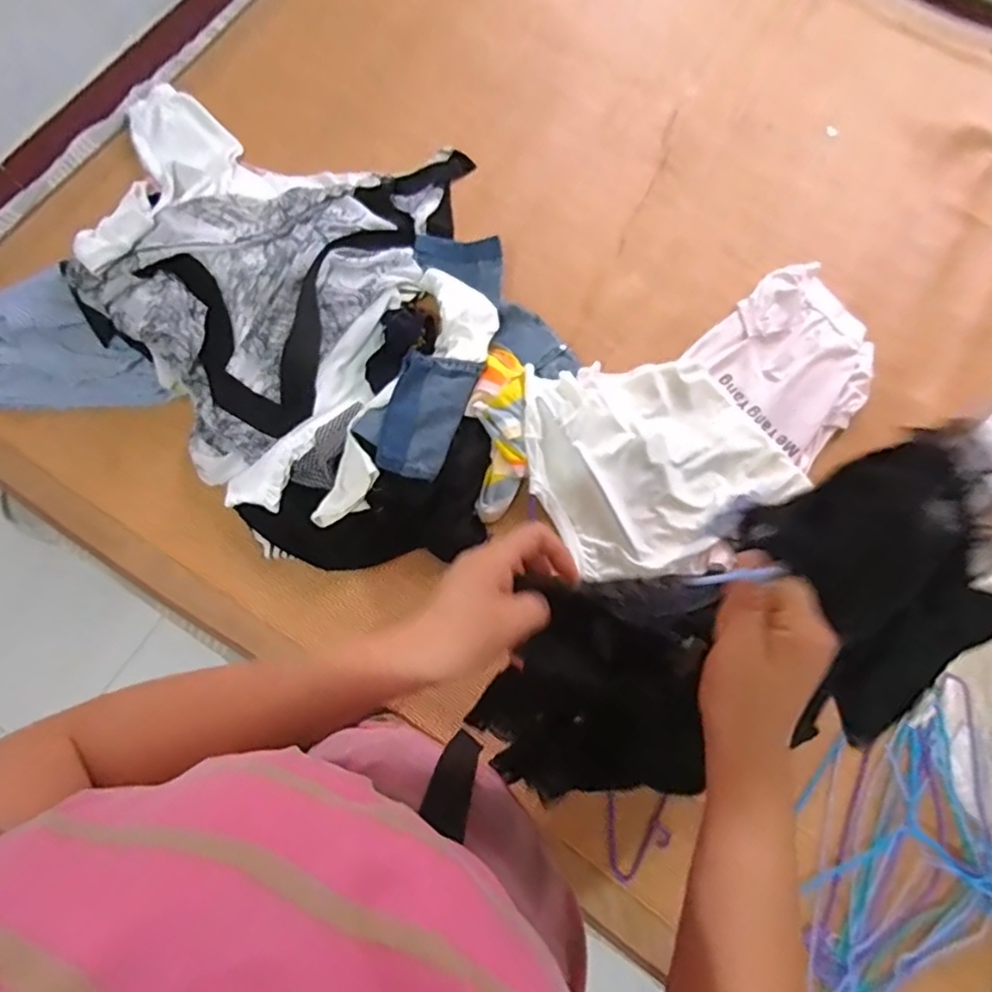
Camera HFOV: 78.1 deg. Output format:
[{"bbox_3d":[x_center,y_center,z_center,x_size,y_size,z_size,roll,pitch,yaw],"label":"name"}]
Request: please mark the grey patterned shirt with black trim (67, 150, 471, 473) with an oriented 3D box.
[{"bbox_3d":[-0.301,-0.413,0.993,0.417,0.114,0.654,42,77,11],"label":"grey patterned shirt with black trim"}]

